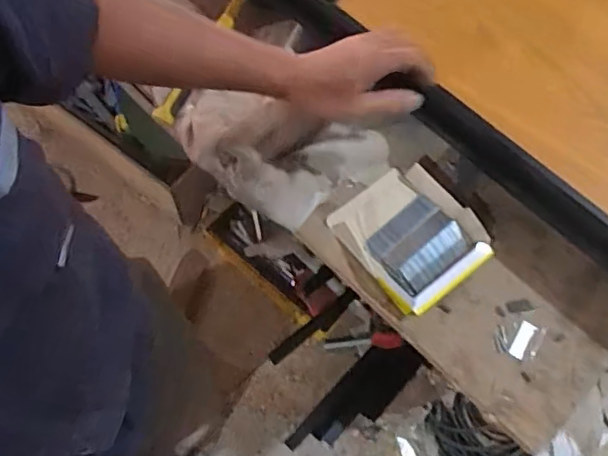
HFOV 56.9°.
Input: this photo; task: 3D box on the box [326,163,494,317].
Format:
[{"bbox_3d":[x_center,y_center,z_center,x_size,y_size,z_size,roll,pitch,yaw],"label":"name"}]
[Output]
[{"bbox_3d":[0.130,0.007,0.684,0.141,0.043,0.167,-34,72,-16],"label":"box"}]

